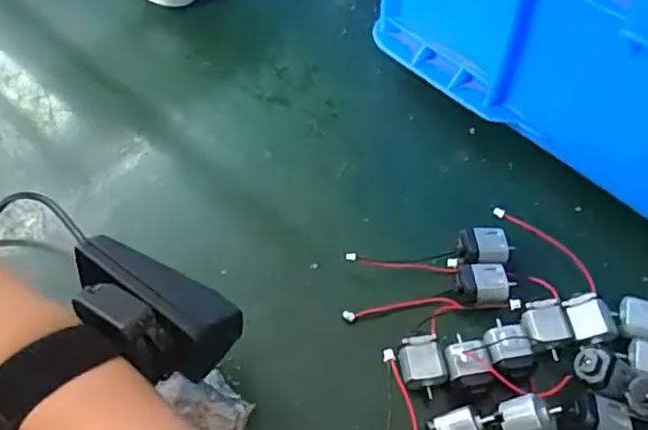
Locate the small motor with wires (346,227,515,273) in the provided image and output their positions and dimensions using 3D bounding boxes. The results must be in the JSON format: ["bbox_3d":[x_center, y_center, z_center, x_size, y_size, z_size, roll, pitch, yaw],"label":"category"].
[{"bbox_3d":[0.053,0.021,0.313,0.079,0.018,0.019,-11,53,7],"label":"small motor with wires"}]

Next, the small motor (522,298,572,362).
[{"bbox_3d":[0.102,0.052,0.287,0.020,0.012,0.023,0,53,0],"label":"small motor"}]

